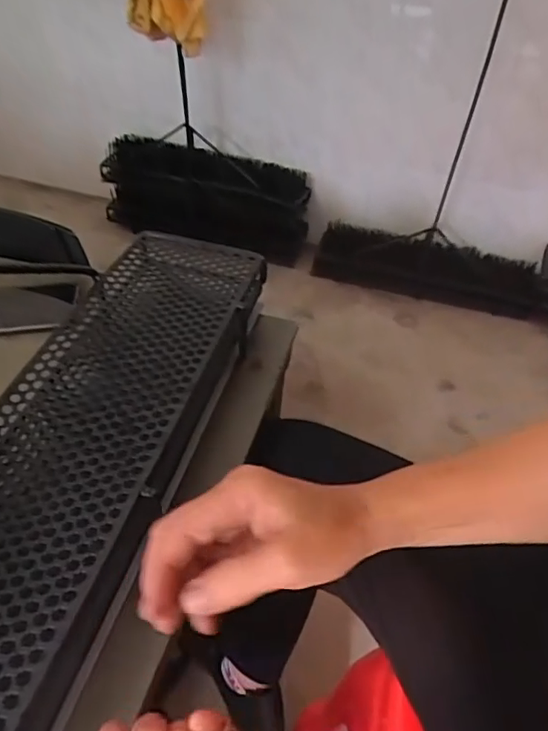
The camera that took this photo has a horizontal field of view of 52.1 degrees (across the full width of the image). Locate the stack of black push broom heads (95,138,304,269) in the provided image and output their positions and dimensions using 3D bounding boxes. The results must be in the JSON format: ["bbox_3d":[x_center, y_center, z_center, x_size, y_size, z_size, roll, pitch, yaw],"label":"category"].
[{"bbox_3d":[-0.203,-0.484,1.646,0.591,0.283,0.183,14,45,10],"label":"stack of black push broom heads"}]

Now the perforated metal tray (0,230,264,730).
[{"bbox_3d":[-0.149,0.085,0.416,0.152,0.046,0.606,11,45,9],"label":"perforated metal tray"}]

